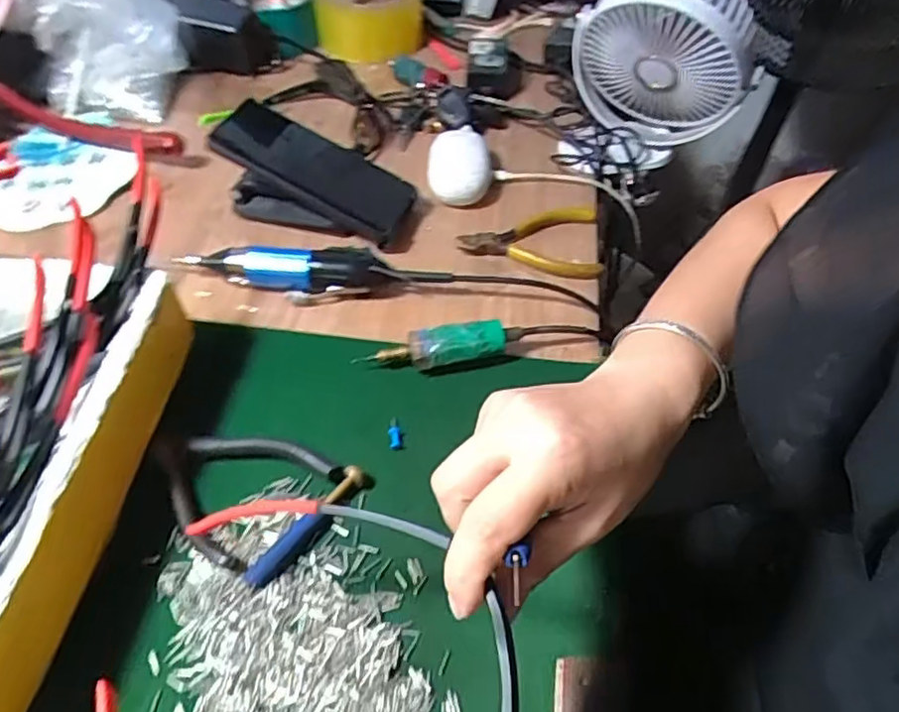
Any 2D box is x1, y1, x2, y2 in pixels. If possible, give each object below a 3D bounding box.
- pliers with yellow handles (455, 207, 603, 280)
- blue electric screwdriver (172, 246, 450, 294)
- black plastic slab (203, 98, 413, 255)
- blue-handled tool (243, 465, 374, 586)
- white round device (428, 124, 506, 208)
[{"bbox_3d":[0.069,-0.101,0.538,0.117,0.015,0.083,4,50,2],"label":"pliers with yellow handles"},{"bbox_3d":[-0.107,-0.067,0.498,0.209,0.031,0.026,4,50,2],"label":"blue electric screwdriver"},{"bbox_3d":[-0.111,-0.160,0.537,0.165,0.024,0.076,28,50,-10],"label":"black plastic slab"},{"bbox_3d":[-0.083,0.095,0.363,0.020,0.012,0.087,34,57,25],"label":"blue-handled tool"},{"bbox_3d":[0.015,-0.181,0.592,0.065,0.036,0.096,4,50,2],"label":"white round device"}]

